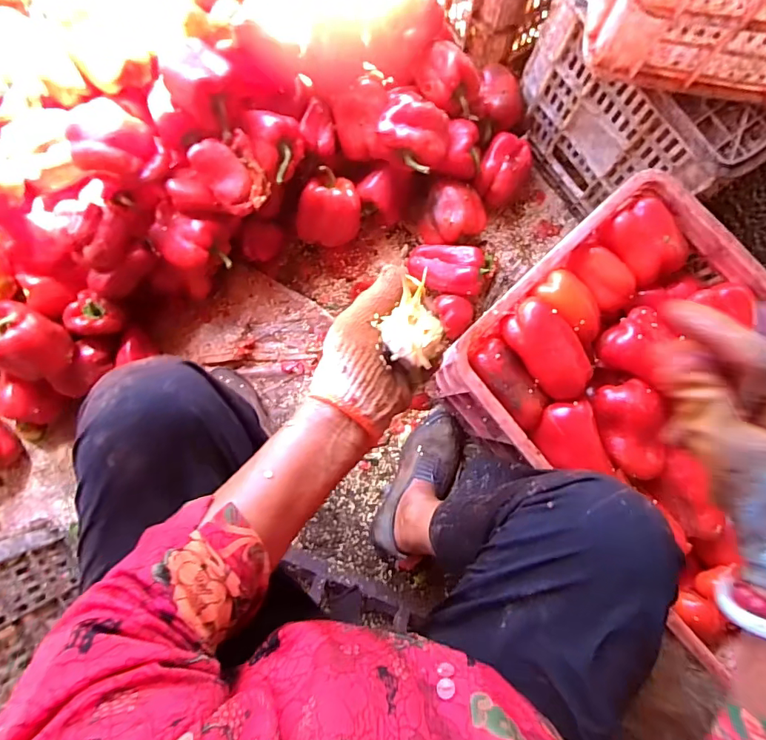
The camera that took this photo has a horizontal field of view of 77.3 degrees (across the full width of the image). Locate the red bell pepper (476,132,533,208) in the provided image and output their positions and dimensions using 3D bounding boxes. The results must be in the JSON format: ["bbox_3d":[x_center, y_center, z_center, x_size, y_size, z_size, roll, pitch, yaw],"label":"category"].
[{"bbox_3d":[0.209,-0.345,0.828,0.084,0.060,0.108,26,87,2],"label":"red bell pepper"}]

